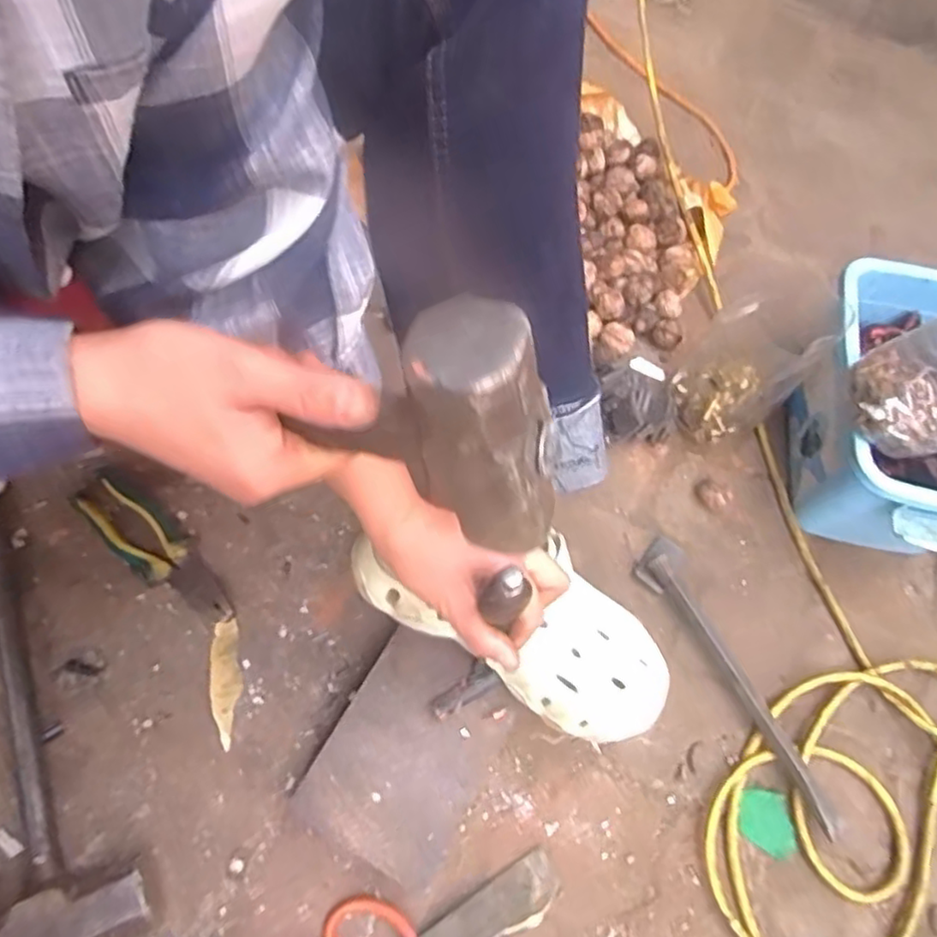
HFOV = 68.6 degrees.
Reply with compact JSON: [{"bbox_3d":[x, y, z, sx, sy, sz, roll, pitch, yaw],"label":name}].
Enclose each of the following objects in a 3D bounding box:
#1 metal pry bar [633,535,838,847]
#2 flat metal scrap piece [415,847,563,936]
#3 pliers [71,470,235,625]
[{"bbox_3d":[0.248,0.184,0.625,0.052,0.029,0.272,-26,68,-19],"label":"metal pry bar"},{"bbox_3d":[0.010,0.342,0.515,0.134,0.009,0.042,-26,64,-25],"label":"flat metal scrap piece"},{"bbox_3d":[-0.279,0.073,0.621,0.188,0.027,0.055,38,64,13],"label":"pliers"}]

